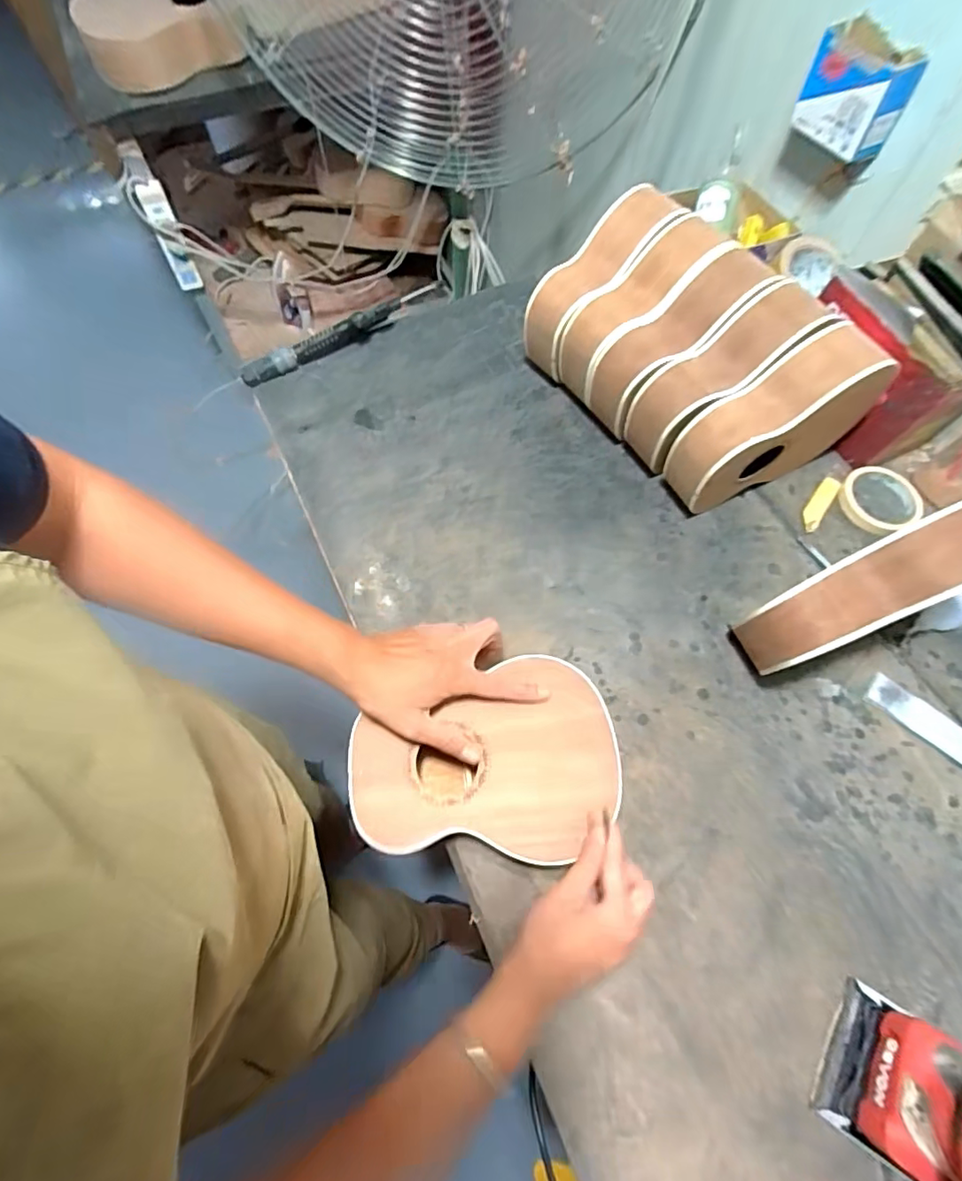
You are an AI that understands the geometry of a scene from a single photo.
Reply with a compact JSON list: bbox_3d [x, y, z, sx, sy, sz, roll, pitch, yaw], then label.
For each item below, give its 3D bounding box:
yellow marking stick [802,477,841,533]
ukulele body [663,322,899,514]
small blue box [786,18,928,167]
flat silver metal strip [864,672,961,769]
[{"bbox_3d":[0.431,-0.111,0.683,0.023,0.009,0.092,35,70,13],"label":"yellow marking stick"},{"bbox_3d":[0.335,-0.190,0.614,0.247,0.187,0.070,-24,69,-11],"label":"ukulele body"},{"bbox_3d":[0.441,-0.592,0.641,0.064,0.087,0.115,-19,68,-10],"label":"small blue box"},{"bbox_3d":[0.480,0.149,0.559,0.157,0.005,0.043,39,66,13],"label":"flat silver metal strip"}]

